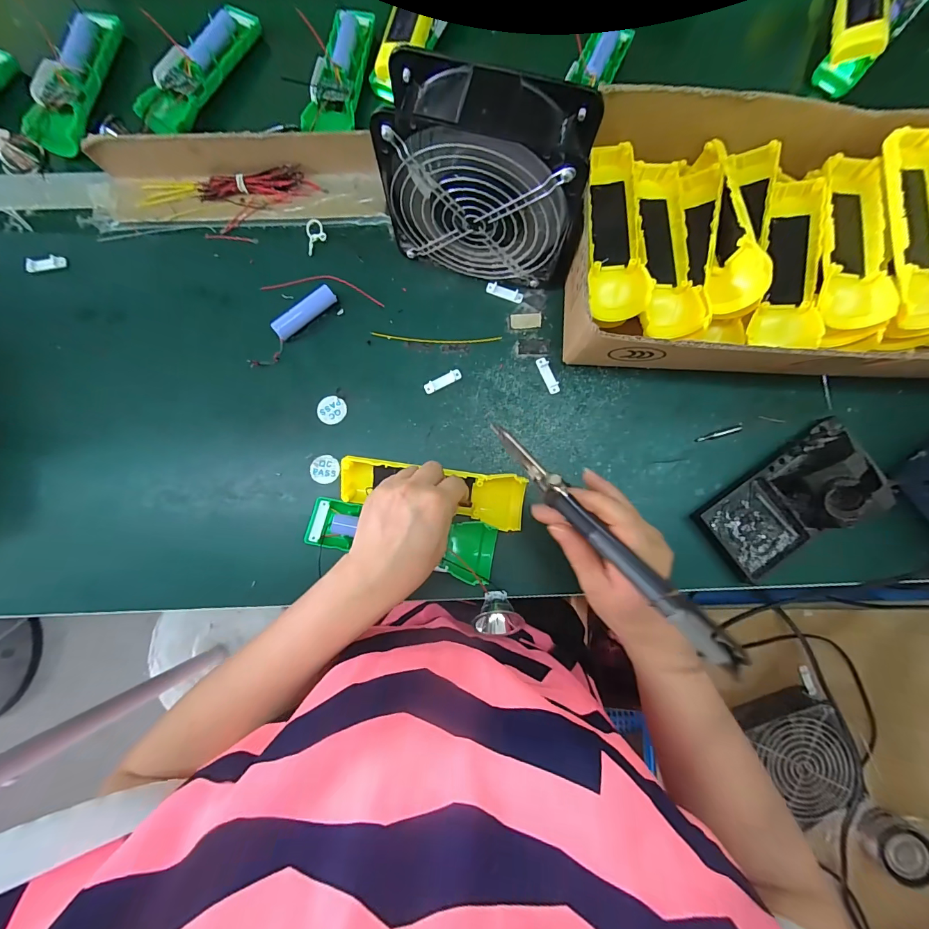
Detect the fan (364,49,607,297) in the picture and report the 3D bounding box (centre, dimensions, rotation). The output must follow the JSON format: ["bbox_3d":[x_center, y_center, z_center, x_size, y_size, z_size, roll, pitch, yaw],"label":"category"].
[{"bbox_3d":[0.020,-0.223,0.329,0.157,0.150,0.062,15,84,2],"label":"fan"}]

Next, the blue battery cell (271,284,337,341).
[{"bbox_3d":[-0.153,-0.145,0.380,0.065,0.019,0.016,-40,85,-4],"label":"blue battery cell"}]

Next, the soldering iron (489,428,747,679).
[{"bbox_3d":[0.086,0.041,0.258,0.015,0.022,0.207,-40,63,-4],"label":"soldering iron"}]

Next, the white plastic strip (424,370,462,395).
[{"bbox_3d":[-0.021,-0.080,0.383,0.038,0.005,0.011,-29,84,-3],"label":"white plastic strip"}]

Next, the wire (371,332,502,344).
[{"bbox_3d":[-0.027,-0.123,0.388,0.124,0.004,0.009,2,83,1],"label":"wire"}]

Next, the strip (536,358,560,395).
[{"bbox_3d":[0.080,-0.085,0.380,0.012,0.004,0.037,-23,84,-2],"label":"strip"}]

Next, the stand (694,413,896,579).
[{"bbox_3d":[0.286,0.027,0.329,0.151,0.072,0.073,-38,84,-4],"label":"stand"}]

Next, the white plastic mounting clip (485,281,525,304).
[{"bbox_3d":[0.040,-0.170,0.392,0.038,0.004,0.012,20,84,3],"label":"white plastic mounting clip"}]

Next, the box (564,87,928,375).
[{"bbox_3d":[0.307,-0.189,0.345,0.422,0.091,0.225,2,83,1],"label":"box"}]

